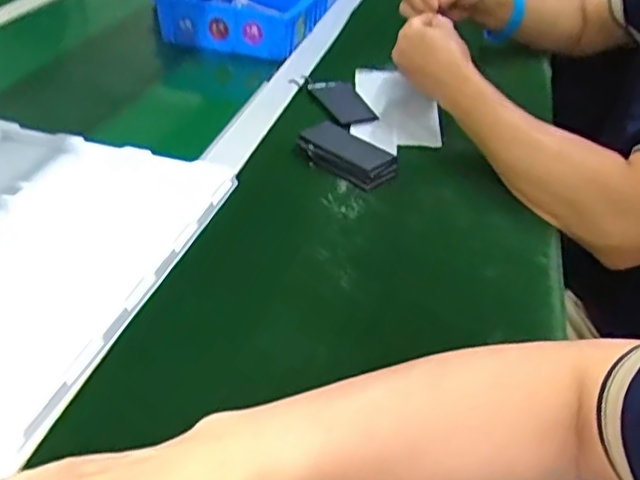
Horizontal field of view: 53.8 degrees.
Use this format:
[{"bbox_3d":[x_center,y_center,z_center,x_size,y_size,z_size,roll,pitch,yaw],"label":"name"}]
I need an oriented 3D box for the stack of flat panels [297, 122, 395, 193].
[{"bbox_3d":[0.029,-0.091,0.658,0.104,0.022,0.062,30,43,29],"label":"stack of flat panels"}]

